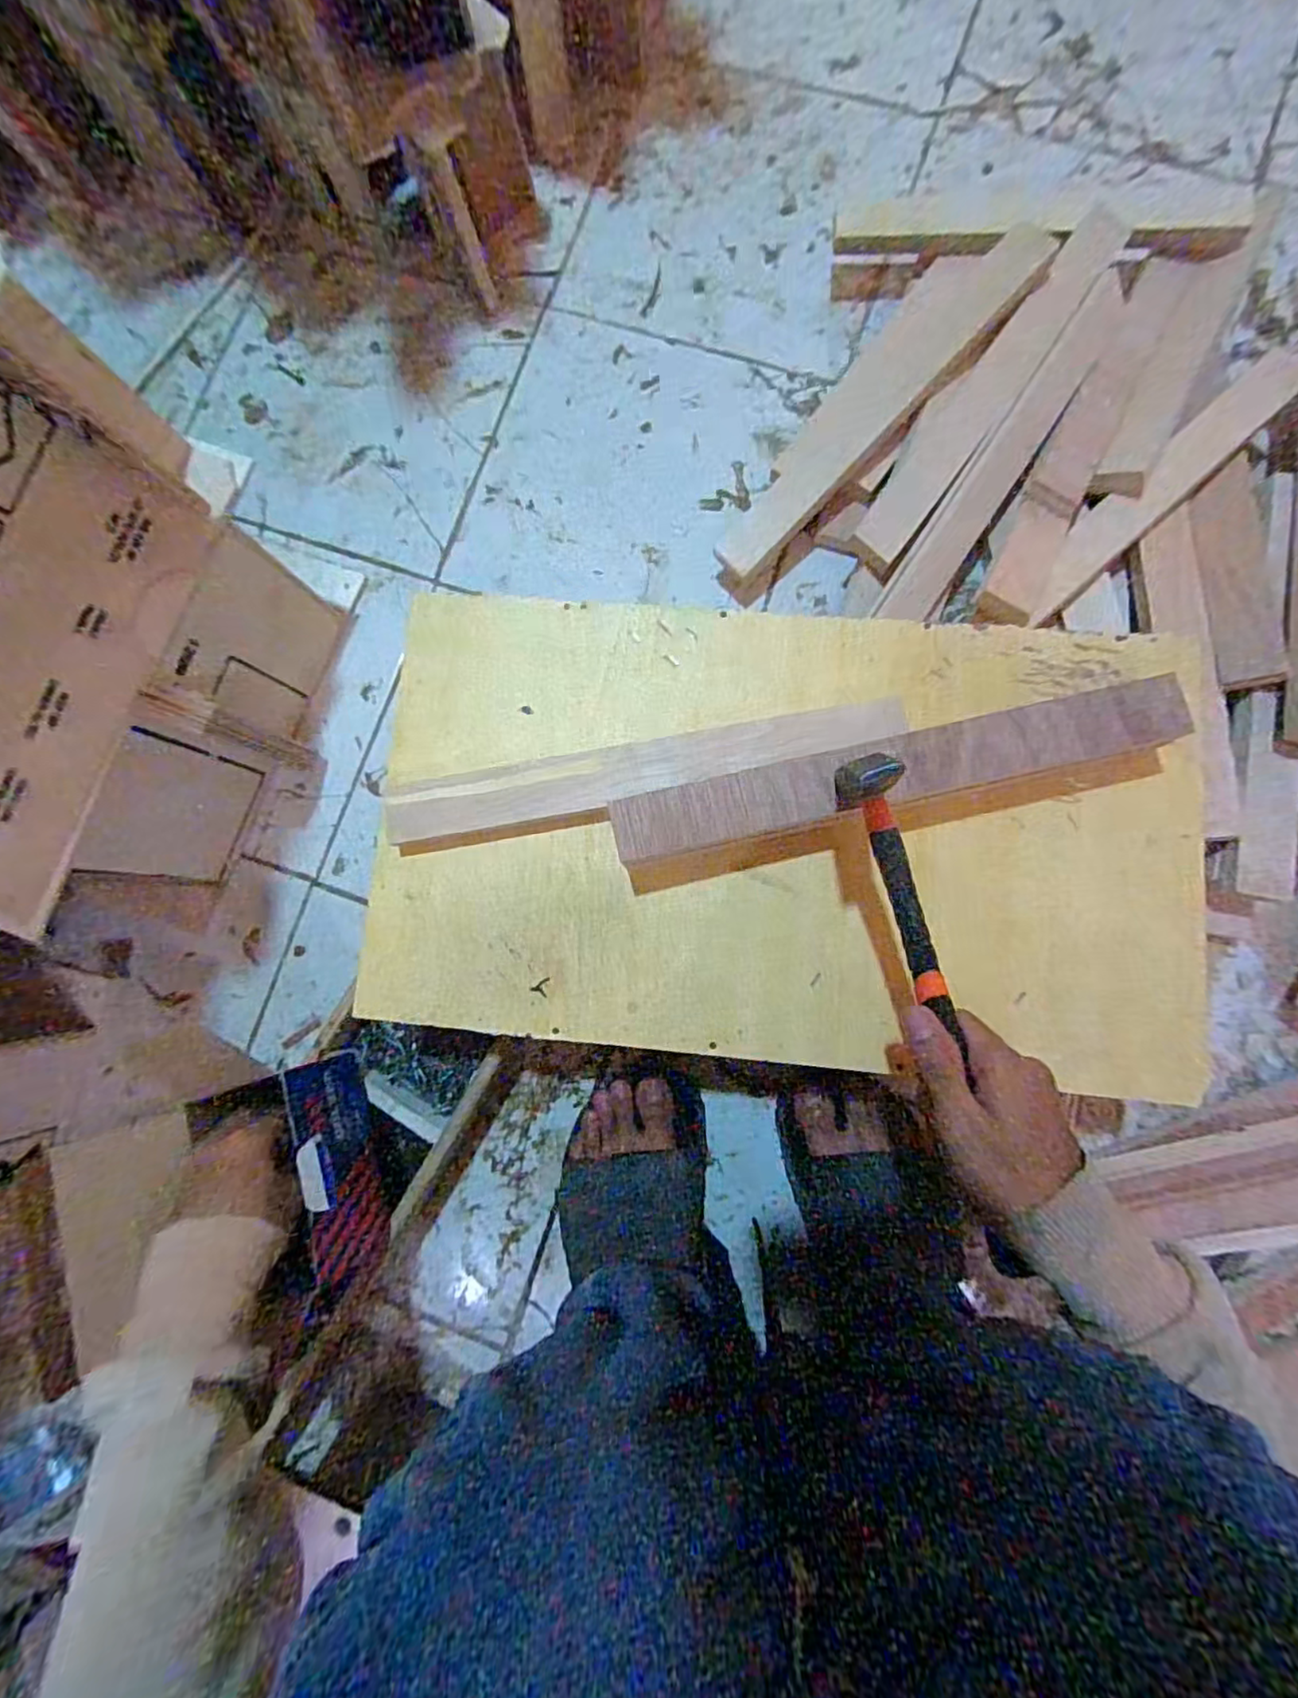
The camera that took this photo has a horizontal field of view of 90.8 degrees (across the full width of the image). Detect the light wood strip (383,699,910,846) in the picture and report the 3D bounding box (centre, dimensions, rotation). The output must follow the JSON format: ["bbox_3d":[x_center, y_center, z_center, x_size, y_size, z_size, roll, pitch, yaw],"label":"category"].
[{"bbox_3d":[-0.004,-0.053,0.424,0.338,0.022,0.044,-10,83,3],"label":"light wood strip"}]

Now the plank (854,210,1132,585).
[{"bbox_3d":[0.275,-0.375,0.518,0.054,0.034,0.333,37,87,7],"label":"plank"}]

